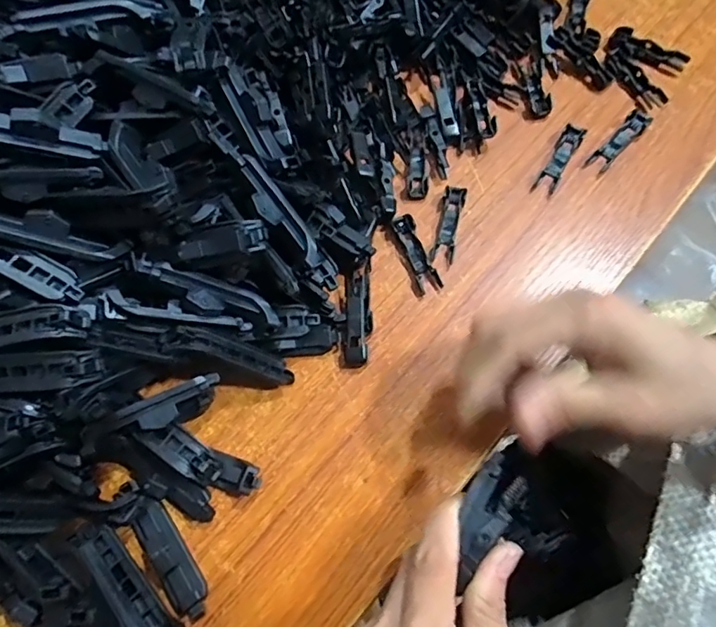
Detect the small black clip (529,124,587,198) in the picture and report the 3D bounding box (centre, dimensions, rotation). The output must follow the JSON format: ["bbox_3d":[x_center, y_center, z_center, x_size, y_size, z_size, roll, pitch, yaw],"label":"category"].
[{"bbox_3d":[0.134,-0.102,0.344,0.014,0.007,0.056,28,72,15],"label":"small black clip"}]

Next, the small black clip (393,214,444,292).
[{"bbox_3d":[0.038,-0.038,0.327,0.012,0.007,0.054,-23,67,-5],"label":"small black clip"}]

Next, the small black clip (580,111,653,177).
[{"bbox_3d":[0.174,-0.115,0.343,0.014,0.006,0.061,41,76,19],"label":"small black clip"}]

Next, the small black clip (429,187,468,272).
[{"bbox_3d":[0.058,-0.057,0.333,0.014,0.007,0.055,12,69,10],"label":"small black clip"}]

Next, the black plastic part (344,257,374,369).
[{"bbox_3d":[0.000,0.000,0.312,0.016,0.012,0.063,0,67,5],"label":"black plastic part"}]

